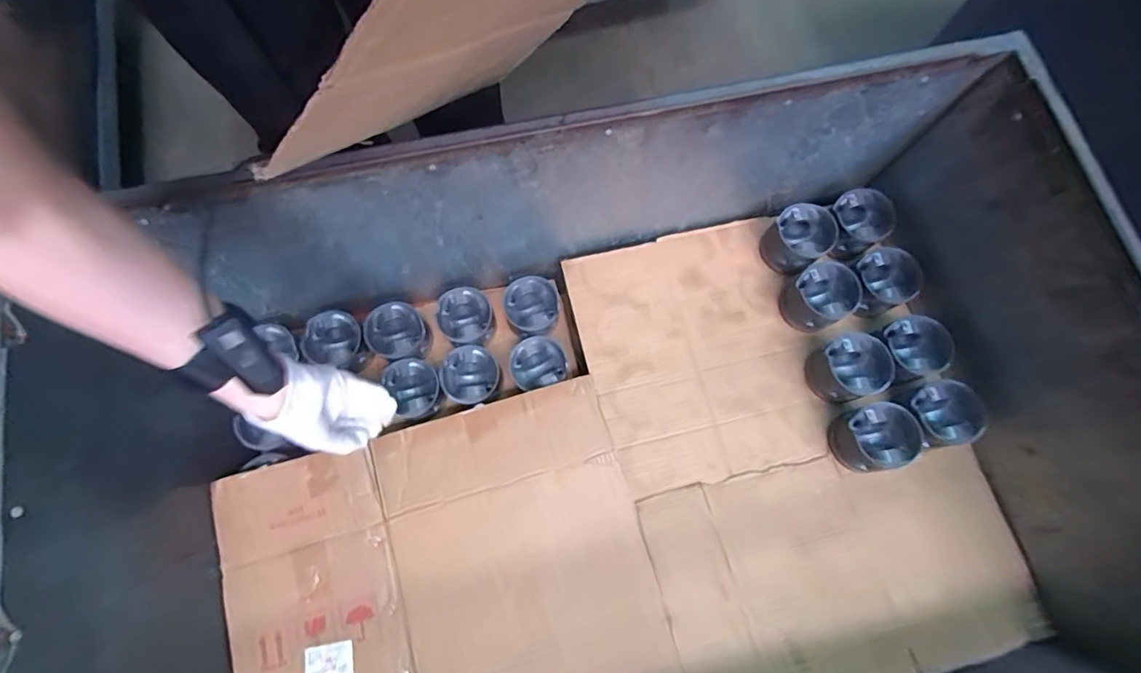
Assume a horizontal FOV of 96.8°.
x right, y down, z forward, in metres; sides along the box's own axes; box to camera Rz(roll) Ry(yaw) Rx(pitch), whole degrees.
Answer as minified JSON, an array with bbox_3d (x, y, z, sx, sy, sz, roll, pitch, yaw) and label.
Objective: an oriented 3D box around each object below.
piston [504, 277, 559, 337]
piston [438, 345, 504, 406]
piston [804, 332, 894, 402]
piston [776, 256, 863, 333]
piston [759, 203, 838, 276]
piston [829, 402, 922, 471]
[{"bbox_3d":[-0.062,-0.042,0.830,0.086,0.061,0.092,1,75,-2],"label":"piston"},{"bbox_3d":[-0.156,0.067,0.803,0.089,0.061,0.090,1,75,-2],"label":"piston"},{"bbox_3d":[0.403,0.048,0.739,0.088,0.078,0.089,0,73,-1],"label":"piston"},{"bbox_3d":[0.377,-0.059,0.776,0.085,0.074,0.095,-27,76,-9],"label":"piston"},{"bbox_3d":[0.356,-0.151,0.802,0.084,0.081,0.090,0,73,-1],"label":"piston"},{"bbox_3d":[0.422,0.141,0.711,0.090,0.074,0.086,0,73,-1],"label":"piston"}]

